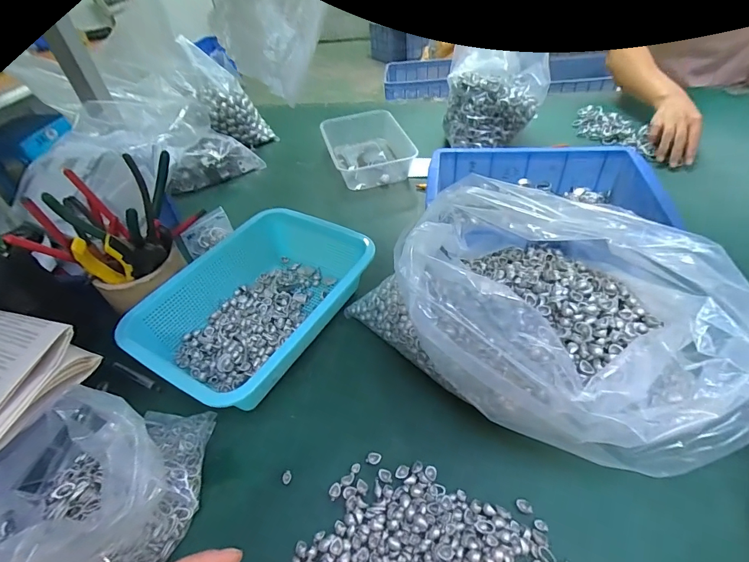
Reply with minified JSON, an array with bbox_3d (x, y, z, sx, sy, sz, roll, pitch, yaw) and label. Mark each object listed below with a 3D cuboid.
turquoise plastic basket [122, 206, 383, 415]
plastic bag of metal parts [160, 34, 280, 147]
[{"bbox_3d":[-0.140,0.031,0.490,0.196,0.080,0.263,21,51,26],"label":"turquoise plastic basket"},{"bbox_3d":[-0.291,-0.348,0.786,0.080,0.233,0.074,-39,45,11],"label":"plastic bag of metal parts"}]

